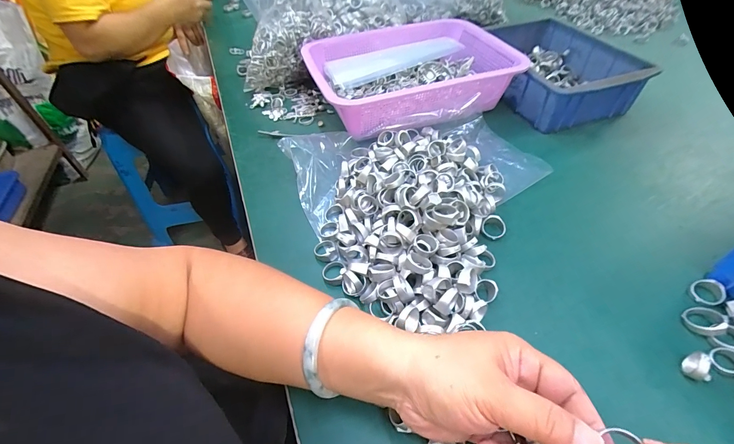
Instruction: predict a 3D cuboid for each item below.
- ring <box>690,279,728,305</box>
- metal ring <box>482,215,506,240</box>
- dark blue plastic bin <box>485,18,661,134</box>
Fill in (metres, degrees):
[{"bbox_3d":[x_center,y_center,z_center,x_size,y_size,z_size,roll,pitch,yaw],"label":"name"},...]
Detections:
[{"bbox_3d":[0.316,0.065,0.307,0.025,0.013,0.023,-2,48,2],"label":"ring"},{"bbox_3d":[0.141,0.006,0.369,0.026,0.012,0.027,-2,48,2],"label":"metal ring"},{"bbox_3d":[0.303,-0.255,0.553,0.180,0.069,0.249,-14,49,-9],"label":"dark blue plastic bin"}]

